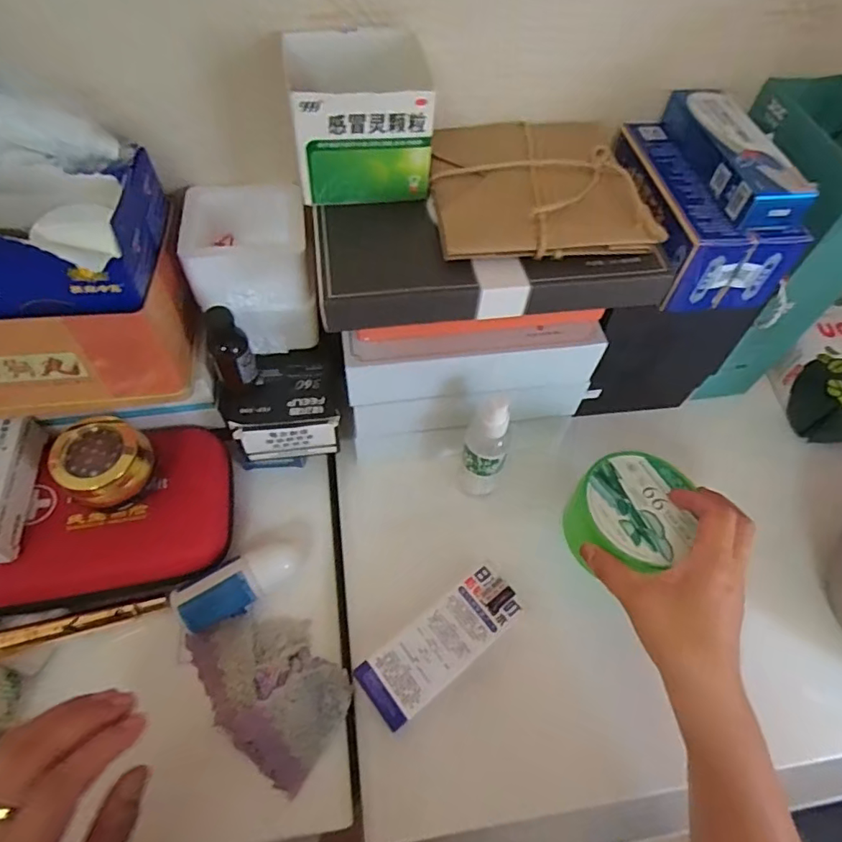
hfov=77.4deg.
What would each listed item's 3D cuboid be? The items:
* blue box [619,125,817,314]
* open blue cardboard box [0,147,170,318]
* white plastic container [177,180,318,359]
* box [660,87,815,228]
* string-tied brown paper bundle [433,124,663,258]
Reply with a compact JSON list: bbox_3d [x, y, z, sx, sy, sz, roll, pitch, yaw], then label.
[{"bbox_3d":[0.209,-0.162,0.406,0.099,0.058,0.152,0,58,-2],"label":"blue box"},{"bbox_3d":[-0.238,-0.125,0.328,0.118,0.069,0.119,-5,59,-6],"label":"open blue cardboard box"},{"bbox_3d":[-0.136,-0.128,0.433,0.090,0.105,0.096,-8,59,-8],"label":"white plastic container"},{"bbox_3d":[0.222,-0.193,0.379,0.044,0.029,0.143,-6,59,-6],"label":"box"},{"bbox_3d":[0.078,-0.170,0.375,0.141,0.018,0.138,-4,58,-5],"label":"string-tied brown paper bundle"}]

